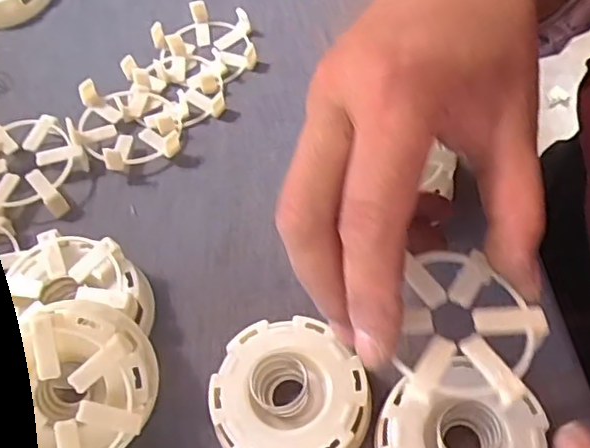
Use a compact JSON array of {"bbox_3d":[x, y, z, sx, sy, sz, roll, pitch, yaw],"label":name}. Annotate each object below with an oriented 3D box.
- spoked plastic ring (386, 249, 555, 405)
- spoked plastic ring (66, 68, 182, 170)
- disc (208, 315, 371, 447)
[{"bbox_3d":[0.062,0.035,0.222,0.047,0.008,0.057,12,58,7],"label":"spoked plastic ring"},{"bbox_3d":[-0.093,-0.056,0.351,0.058,0.018,0.063,-2,60,4],"label":"spoked plastic ring"},{"bbox_3d":[-0.003,0.073,0.265,0.062,0.022,0.062,-2,60,4],"label":"disc"}]

